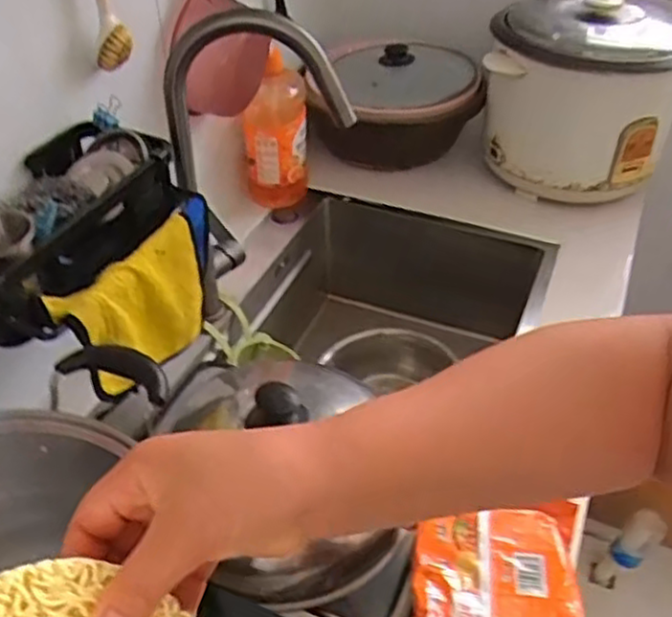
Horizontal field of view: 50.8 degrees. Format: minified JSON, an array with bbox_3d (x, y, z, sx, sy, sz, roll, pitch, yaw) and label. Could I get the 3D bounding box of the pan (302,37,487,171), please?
[{"bbox_3d":[0.102,-0.345,1.220,0.278,0.172,0.258,2,41,4],"label":"pan"}]

